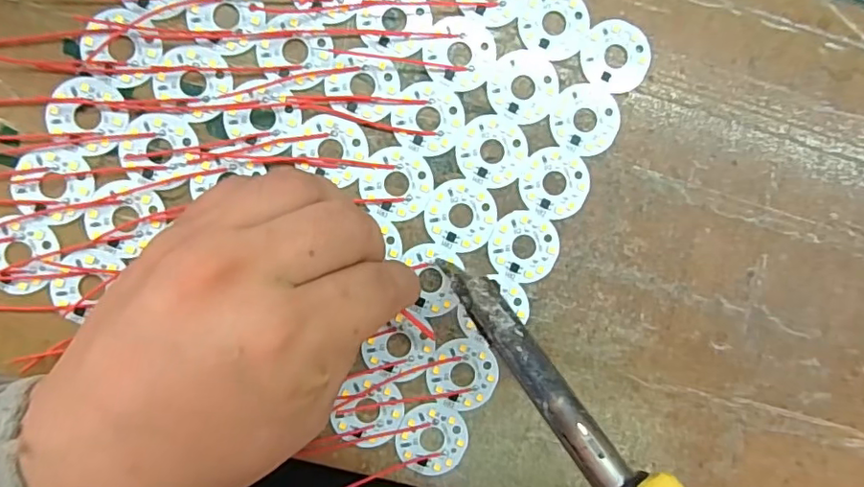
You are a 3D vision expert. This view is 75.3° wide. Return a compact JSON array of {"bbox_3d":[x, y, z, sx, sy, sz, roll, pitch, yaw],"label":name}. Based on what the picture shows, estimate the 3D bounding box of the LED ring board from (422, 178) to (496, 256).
[{"bbox_3d":[0.013,-0.012,0.239,0.030,0.004,0.031,7,91,-6],"label":"LED ring board"}]

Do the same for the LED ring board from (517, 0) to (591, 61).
[{"bbox_3d":[0.053,-0.095,0.240,0.030,0.004,0.031,26,89,-6],"label":"LED ring board"}]

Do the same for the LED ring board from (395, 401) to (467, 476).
[{"bbox_3d":[0.000,0.085,0.241,0.030,0.004,0.030,5,91,-6],"label":"LED ring board"}]

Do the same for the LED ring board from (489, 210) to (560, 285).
[{"bbox_3d":[0.040,0.001,0.242,0.030,0.004,0.030,22,89,-6],"label":"LED ring board"}]

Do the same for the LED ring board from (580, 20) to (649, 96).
[{"bbox_3d":[0.081,-0.081,0.243,0.031,0.004,0.030,-12,93,-5],"label":"LED ring board"}]

